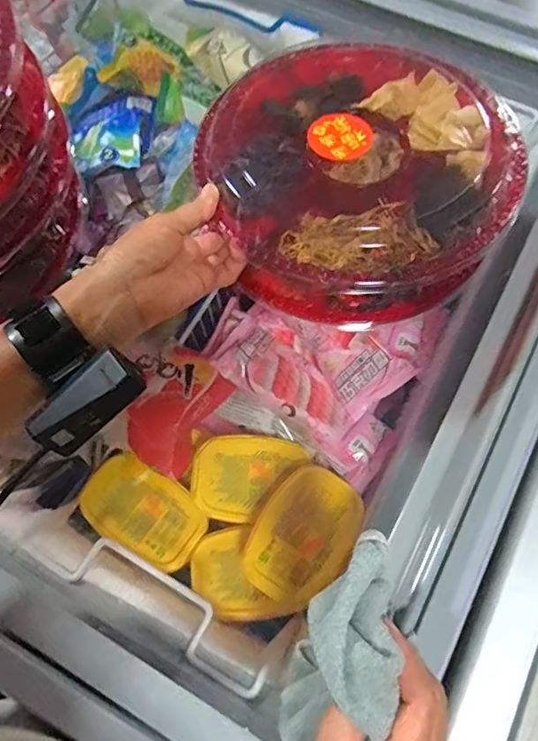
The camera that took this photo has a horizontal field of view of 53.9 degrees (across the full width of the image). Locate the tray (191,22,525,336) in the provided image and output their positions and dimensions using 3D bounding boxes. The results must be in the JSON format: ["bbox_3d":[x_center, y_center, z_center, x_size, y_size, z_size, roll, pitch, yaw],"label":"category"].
[{"bbox_3d":[0.069,-0.159,0.446,0.221,0.085,0.231,0,69,1],"label":"tray"}]

